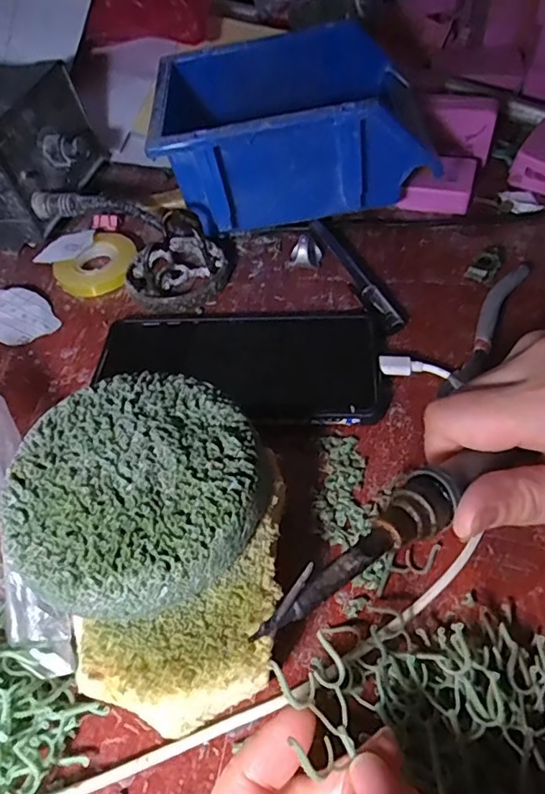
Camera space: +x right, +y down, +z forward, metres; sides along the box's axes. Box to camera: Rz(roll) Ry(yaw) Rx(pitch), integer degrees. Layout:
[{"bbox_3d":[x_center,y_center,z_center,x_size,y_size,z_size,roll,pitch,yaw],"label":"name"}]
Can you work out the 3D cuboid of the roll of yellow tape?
[{"bbox_3d":[-0.124,-0.094,0.382,0.056,0.011,0.056,-3,53,4],"label":"roll of yellow tape"}]

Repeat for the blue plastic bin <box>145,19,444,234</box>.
[{"bbox_3d":[0.013,-0.179,0.380,0.176,0.091,0.127,-7,53,1],"label":"blue plastic bin"}]

